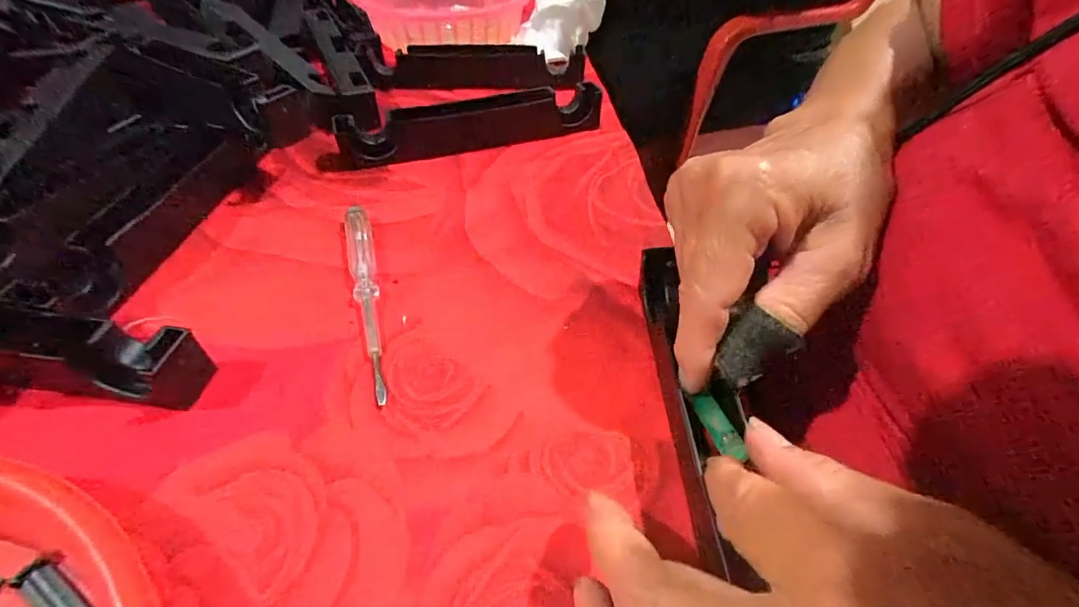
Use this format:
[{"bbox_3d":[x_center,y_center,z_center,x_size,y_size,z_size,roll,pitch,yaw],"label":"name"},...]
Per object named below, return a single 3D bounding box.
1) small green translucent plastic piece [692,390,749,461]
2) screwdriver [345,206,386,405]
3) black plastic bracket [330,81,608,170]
[{"bbox_3d":[0.072,0.050,0.191,0.008,0.011,0.037,-3,23,-6],"label":"small green translucent plastic piece"},{"bbox_3d":[-0.092,-0.006,0.253,0.014,0.013,0.128,-12,50,-13],"label":"screwdriver"},{"bbox_3d":[-0.047,-0.135,0.356,0.195,0.031,0.024,-14,51,-15],"label":"black plastic bracket"}]

